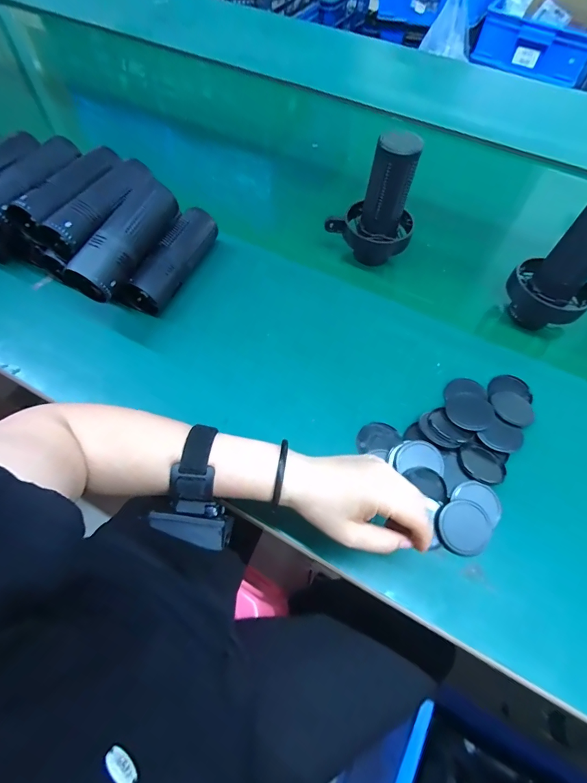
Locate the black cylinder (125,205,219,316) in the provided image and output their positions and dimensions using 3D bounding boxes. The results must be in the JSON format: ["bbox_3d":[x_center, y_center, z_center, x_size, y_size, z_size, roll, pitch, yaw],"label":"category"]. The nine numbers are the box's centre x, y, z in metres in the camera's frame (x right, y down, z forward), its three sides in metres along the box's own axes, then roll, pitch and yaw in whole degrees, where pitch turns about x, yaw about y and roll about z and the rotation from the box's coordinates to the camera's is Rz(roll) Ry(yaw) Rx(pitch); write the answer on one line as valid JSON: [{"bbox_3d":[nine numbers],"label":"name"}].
[{"bbox_3d":[-0.157,-0.178,0.513,0.044,0.045,0.172,18,62,8],"label":"black cylinder"}]

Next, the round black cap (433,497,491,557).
[{"bbox_3d":[0.164,0.131,0.368,0.050,0.011,0.049,1,61,-1],"label":"round black cap"}]

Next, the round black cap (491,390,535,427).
[{"bbox_3d":[0.252,0.019,0.438,0.047,0.005,0.041,28,64,13],"label":"round black cap"}]

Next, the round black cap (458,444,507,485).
[{"bbox_3d":[0.197,0.076,0.397,0.047,0.011,0.041,8,61,3],"label":"round black cap"}]

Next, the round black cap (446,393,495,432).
[{"bbox_3d":[0.199,0.022,0.430,0.043,0.010,0.049,-34,67,-19],"label":"round black cap"}]

